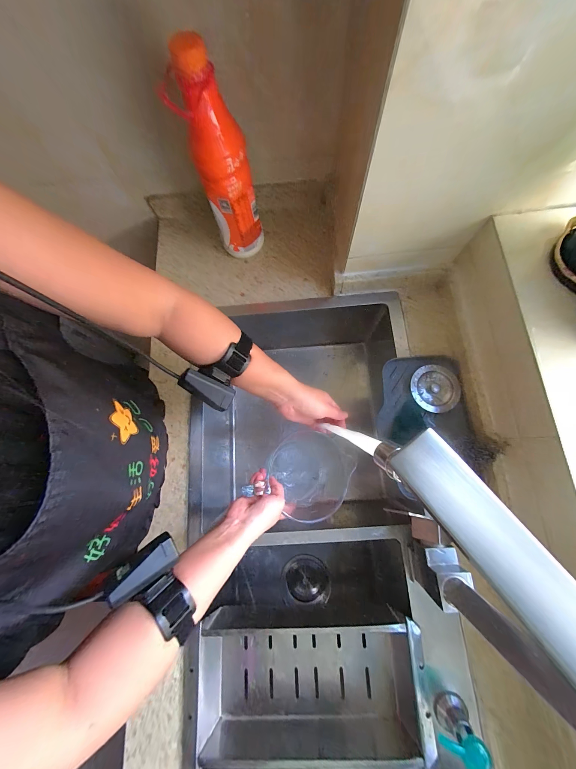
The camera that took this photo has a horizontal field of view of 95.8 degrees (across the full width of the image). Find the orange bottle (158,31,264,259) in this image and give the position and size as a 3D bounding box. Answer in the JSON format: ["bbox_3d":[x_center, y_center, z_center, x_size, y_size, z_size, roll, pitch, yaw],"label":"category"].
[{"bbox_3d":[-0.107,-0.342,0.436,0.095,0.294,0.086,-13,75,0],"label":"orange bottle"}]

